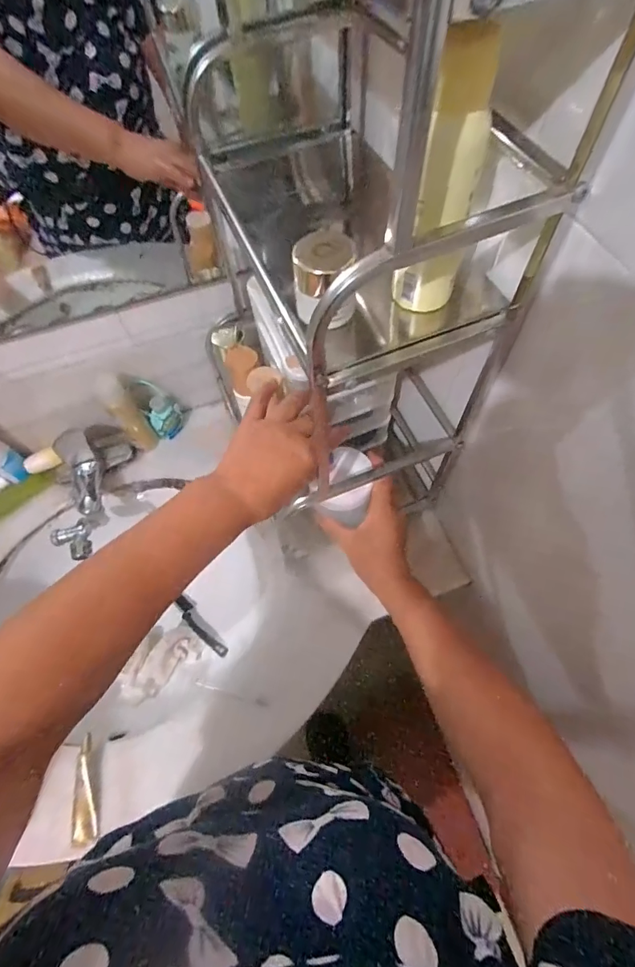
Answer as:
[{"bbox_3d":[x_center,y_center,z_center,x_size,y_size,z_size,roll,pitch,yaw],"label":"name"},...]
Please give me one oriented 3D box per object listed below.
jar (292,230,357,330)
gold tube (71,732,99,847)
[{"bbox_3d":[0.005,-0.135,0.289,0.040,0.050,0.034,-5,62,0],"label":"jar"},{"bbox_3d":[-0.256,0.339,0.477,0.028,0.015,0.103,-5,62,0],"label":"gold tube"}]

